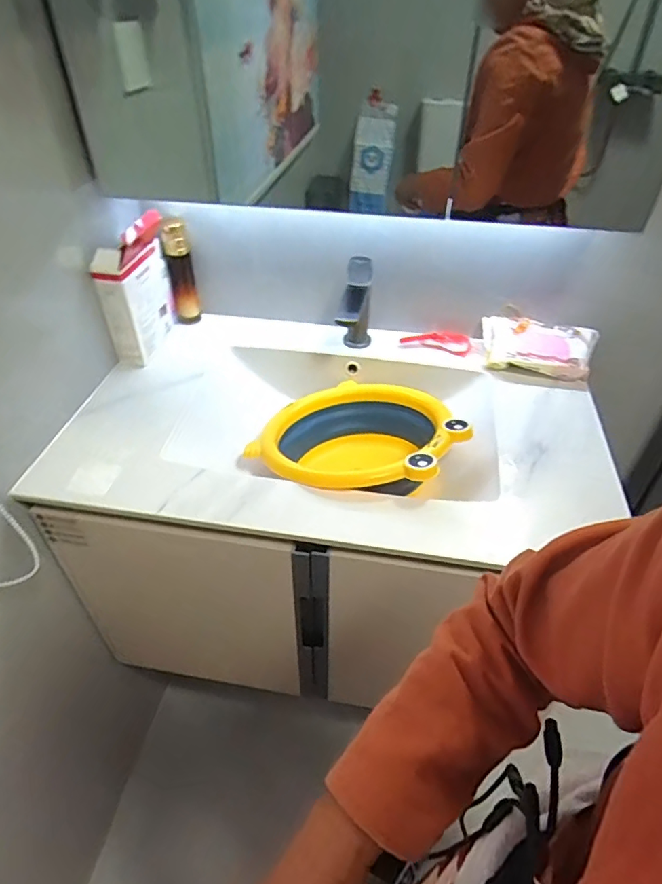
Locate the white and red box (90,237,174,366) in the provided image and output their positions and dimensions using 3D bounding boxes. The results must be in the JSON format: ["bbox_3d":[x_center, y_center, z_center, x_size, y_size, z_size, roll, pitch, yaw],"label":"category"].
[{"bbox_3d":[-0.326,-0.256,0.881,0.058,0.182,0.151,7,43,7],"label":"white and red box"}]

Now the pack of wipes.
[{"bbox_3d":[0.357,-0.158,0.885,0.183,0.056,0.109,5,43,5],"label":"pack of wipes"}]

